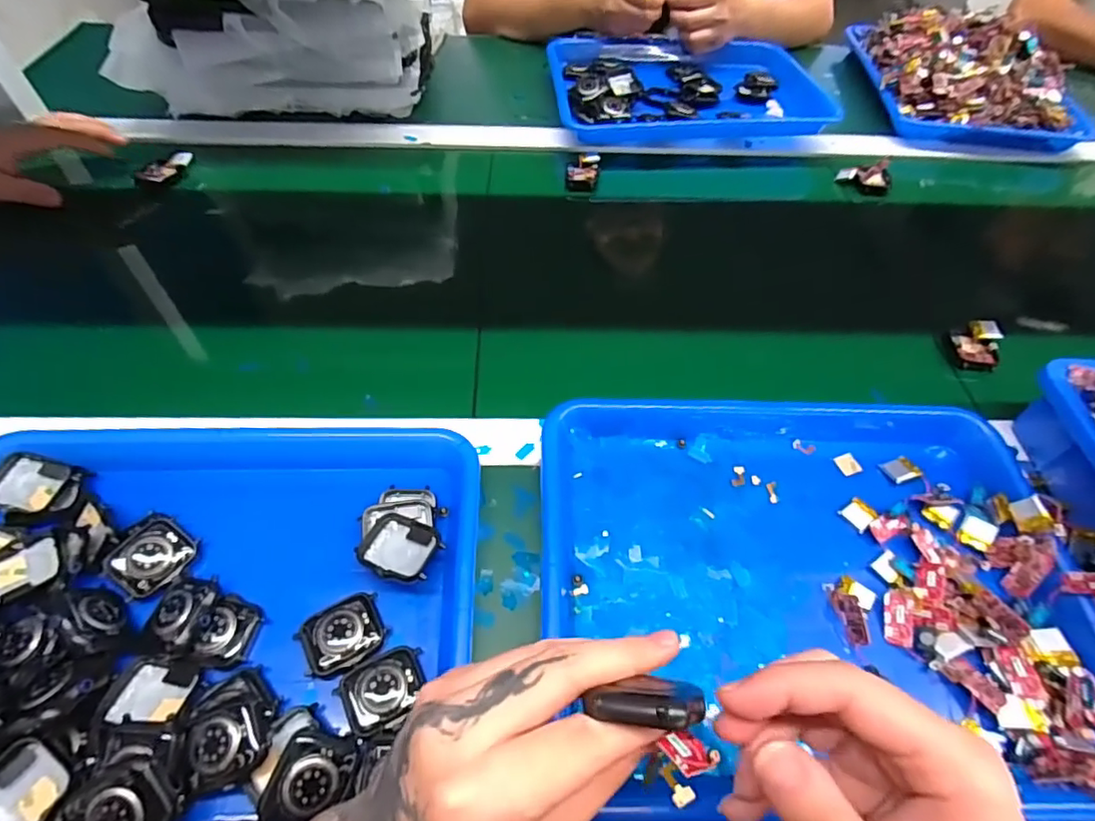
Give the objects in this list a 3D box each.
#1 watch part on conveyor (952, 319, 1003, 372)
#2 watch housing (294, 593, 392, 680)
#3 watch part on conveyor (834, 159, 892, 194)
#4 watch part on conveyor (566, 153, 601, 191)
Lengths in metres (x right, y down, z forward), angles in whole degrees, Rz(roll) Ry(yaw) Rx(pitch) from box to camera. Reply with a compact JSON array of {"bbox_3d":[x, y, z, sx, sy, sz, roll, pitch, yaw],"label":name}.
[{"bbox_3d":[0.381,-0.058,0.499,0.035,0.014,0.053,4,59,24],"label":"watch part on conveyor"},{"bbox_3d":[-0.119,0.130,0.325,0.046,0.015,0.036,-23,59,-17],"label":"watch housing"},{"bbox_3d":[0.367,-0.273,0.642,0.059,0.029,0.028,21,57,12],"label":"watch part on conveyor"},{"bbox_3d":[0.040,-0.268,0.632,0.035,0.018,0.045,6,55,2],"label":"watch part on conveyor"}]

